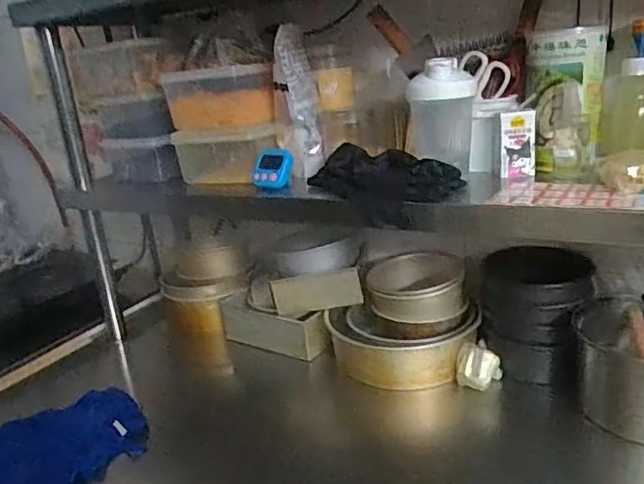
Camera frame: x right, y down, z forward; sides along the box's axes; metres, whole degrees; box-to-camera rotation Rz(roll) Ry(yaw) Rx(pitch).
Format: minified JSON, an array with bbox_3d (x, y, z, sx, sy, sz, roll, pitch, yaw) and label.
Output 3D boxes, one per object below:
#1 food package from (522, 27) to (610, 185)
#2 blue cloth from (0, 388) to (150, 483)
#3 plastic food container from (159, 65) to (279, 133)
[{"bbox_3d":[0.326,-0.180,0.748,0.096,0.182,0.066,-2,20,15],"label":"food package"},{"bbox_3d":[-0.388,0.293,0.811,0.217,0.047,0.230,9,25,39],"label":"blue cloth"},{"bbox_3d":[-0.163,-0.233,0.918,0.170,0.089,0.076,3,22,27],"label":"plastic food container"}]

